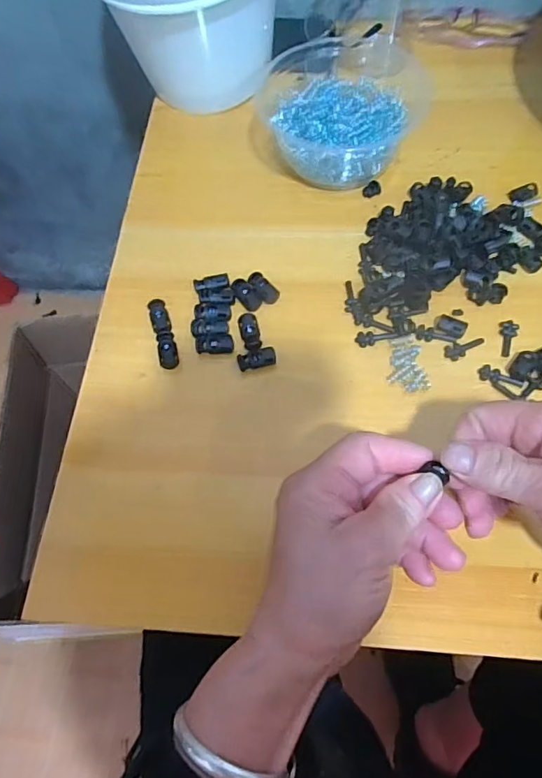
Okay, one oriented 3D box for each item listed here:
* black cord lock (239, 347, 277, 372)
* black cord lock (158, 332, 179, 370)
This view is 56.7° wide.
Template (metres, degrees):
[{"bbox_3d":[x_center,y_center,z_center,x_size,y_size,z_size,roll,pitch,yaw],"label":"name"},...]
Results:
[{"bbox_3d":[-0.010,-0.021,0.356,0.027,0.008,0.013,-16,65,-5],"label":"black cord lock"},{"bbox_3d":[-0.074,-0.029,0.365,0.013,0.007,0.028,-9,65,-1],"label":"black cord lock"}]

